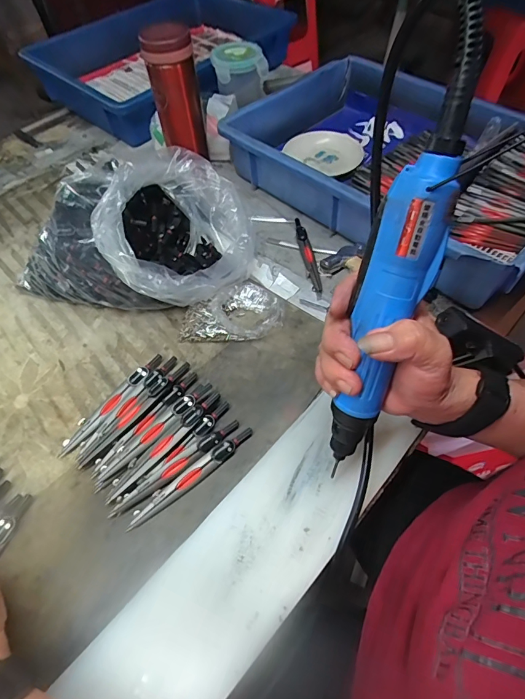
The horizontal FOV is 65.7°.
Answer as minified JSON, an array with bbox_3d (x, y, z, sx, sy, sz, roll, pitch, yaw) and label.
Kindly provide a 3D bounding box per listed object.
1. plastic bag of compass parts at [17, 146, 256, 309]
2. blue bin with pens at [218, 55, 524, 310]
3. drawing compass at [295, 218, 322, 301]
[{"bbox_3d":[-0.140,-0.142,0.480,0.248,0.109,0.187,14,57,11],"label":"plastic bag of compass parts"},{"bbox_3d":[0.192,-0.266,0.568,0.310,0.094,0.460,-37,62,-21],"label":"blue bin with pens"},{"bbox_3d":[0.057,-0.119,0.514,0.014,0.011,0.137,-7,56,-3],"label":"drawing compass"}]

